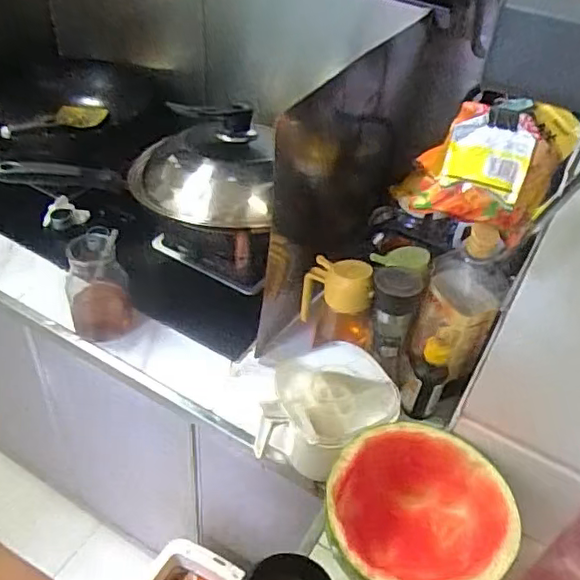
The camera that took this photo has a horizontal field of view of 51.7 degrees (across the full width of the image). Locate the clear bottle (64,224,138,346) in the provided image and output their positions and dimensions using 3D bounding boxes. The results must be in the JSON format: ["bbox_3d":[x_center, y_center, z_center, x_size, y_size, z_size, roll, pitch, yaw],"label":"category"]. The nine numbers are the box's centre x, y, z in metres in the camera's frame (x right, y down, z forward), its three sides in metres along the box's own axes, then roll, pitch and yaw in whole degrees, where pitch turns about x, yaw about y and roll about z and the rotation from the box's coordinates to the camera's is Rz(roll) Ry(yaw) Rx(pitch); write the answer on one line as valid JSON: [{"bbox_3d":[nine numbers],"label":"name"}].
[{"bbox_3d":[-0.283,-0.013,0.882,0.090,0.173,0.095,-11,46,-18],"label":"clear bottle"}]

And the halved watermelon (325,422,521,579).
[{"bbox_3d":[0.132,0.256,0.650,0.188,0.125,0.181,-28,53,-31],"label":"halved watermelon"}]

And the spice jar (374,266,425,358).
[{"bbox_3d":[0.136,0.028,0.807,0.062,0.118,0.069,14,44,8],"label":"spice jar"}]

